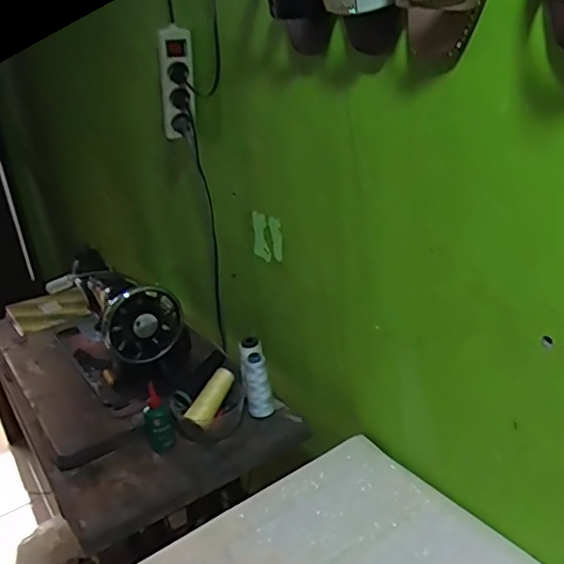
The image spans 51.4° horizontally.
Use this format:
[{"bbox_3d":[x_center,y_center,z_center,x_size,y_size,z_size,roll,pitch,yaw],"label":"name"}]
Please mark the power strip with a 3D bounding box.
[{"bbox_3d":[-0.176,-0.327,0.984,0.053,0.214,0.050,-16,49,-21],"label":"power strip"}]

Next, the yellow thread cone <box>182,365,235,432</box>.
[{"bbox_3d":[-0.116,0.193,0.984,0.041,0.039,0.116,8,47,30],"label":"yellow thread cone"}]

